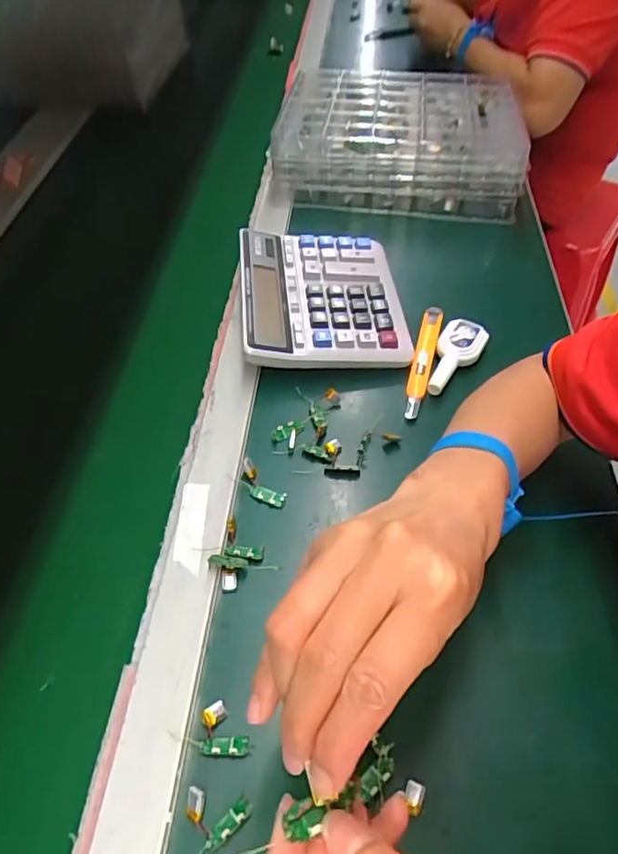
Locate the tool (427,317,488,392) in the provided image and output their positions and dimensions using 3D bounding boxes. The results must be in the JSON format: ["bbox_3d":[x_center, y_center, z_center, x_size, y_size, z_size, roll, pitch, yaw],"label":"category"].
[{"bbox_3d":[0.132,-0.065,0.515,0.039,0.018,0.087,26,56,20],"label":"tool"}]

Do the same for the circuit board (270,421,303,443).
[{"bbox_3d":[-0.018,0.003,0.476,0.028,0.008,0.013,-17,53,-13],"label":"circuit board"}]

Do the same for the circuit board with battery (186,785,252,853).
[{"bbox_3d":[-0.052,0.220,0.298,0.034,0.011,0.044,8,51,7],"label":"circuit board with battery"}]

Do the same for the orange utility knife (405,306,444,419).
[{"bbox_3d":[0.108,-0.062,0.531,0.019,0.024,0.132,13,52,11],"label":"orange utility knife"}]

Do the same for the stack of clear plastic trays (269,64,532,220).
[{"bbox_3d":[0.114,-0.381,0.738,0.291,0.087,0.238,5,51,5],"label":"stack of clear plastic trays"}]

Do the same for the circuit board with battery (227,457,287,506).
[{"bbox_3d":[-0.039,0.046,0.442,0.047,0.010,0.021,37,60,26],"label":"circuit board with battery"}]

